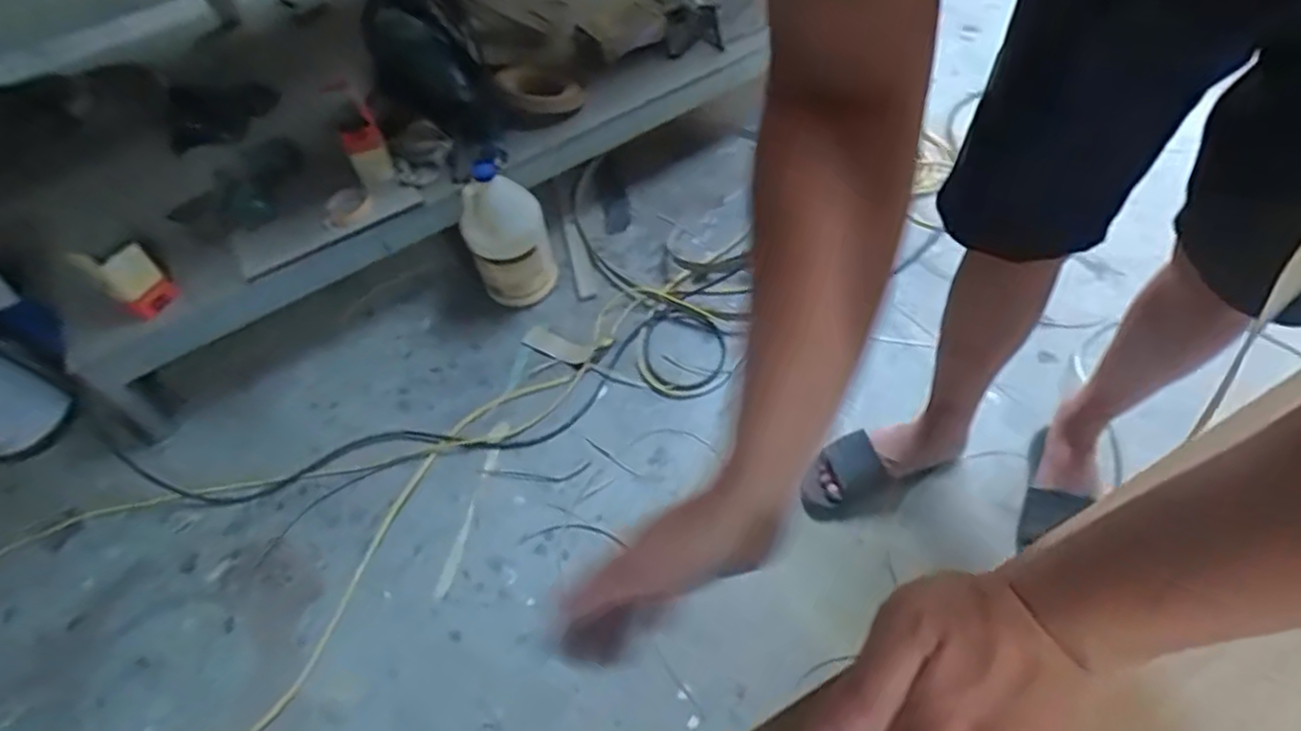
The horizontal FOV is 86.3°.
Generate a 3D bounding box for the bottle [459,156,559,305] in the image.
[{"bbox_3d":[-0.287,-0.267,1.384,0.156,0.290,0.183,-15,54,-6],"label":"bottle"}]

